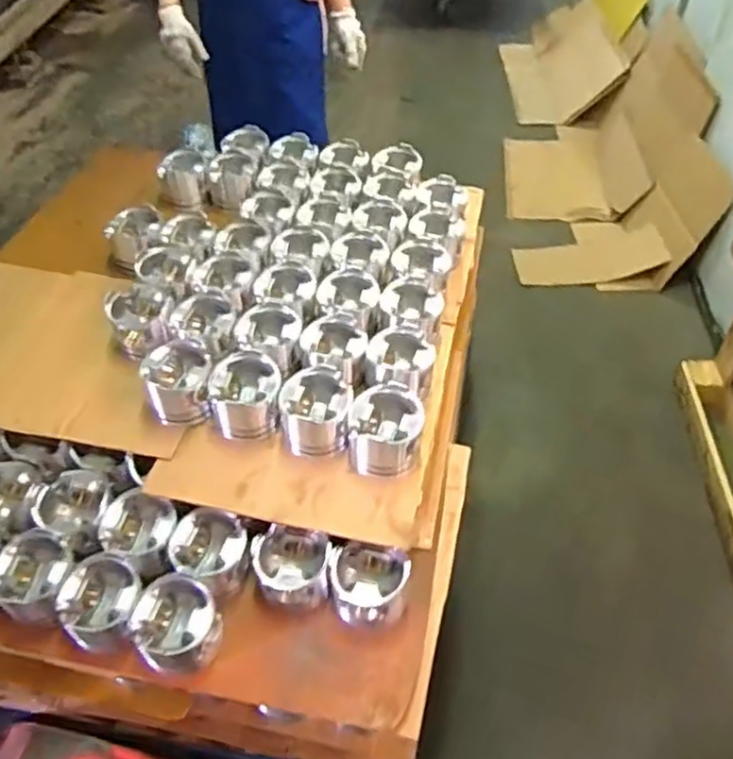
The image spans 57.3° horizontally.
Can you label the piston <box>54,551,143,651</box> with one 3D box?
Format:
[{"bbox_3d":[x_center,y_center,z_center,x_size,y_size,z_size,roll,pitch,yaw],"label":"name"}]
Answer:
[{"bbox_3d":[-0.380,0.320,0.978,0.113,0.116,0.115,-2,47,0],"label":"piston"}]

